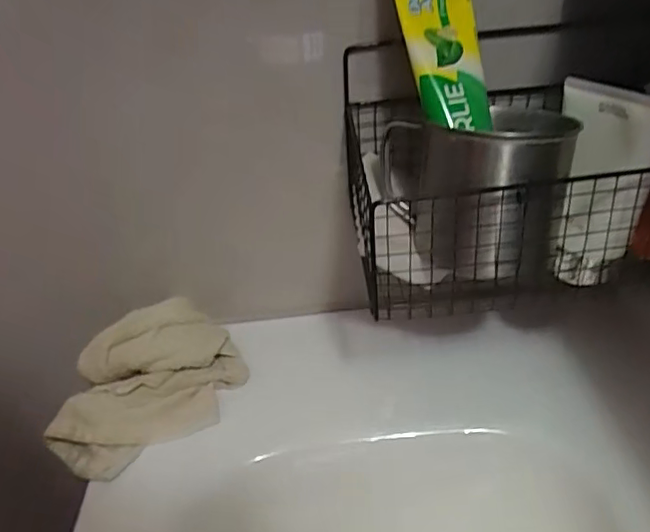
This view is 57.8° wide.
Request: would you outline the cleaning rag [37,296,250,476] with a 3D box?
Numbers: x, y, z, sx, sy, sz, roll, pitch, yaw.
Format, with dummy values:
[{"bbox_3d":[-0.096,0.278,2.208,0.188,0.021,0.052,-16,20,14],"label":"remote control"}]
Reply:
[{"bbox_3d":[-0.143,0.090,0.464,0.156,0.061,0.100,-25,39,-25],"label":"cleaning rag"}]

